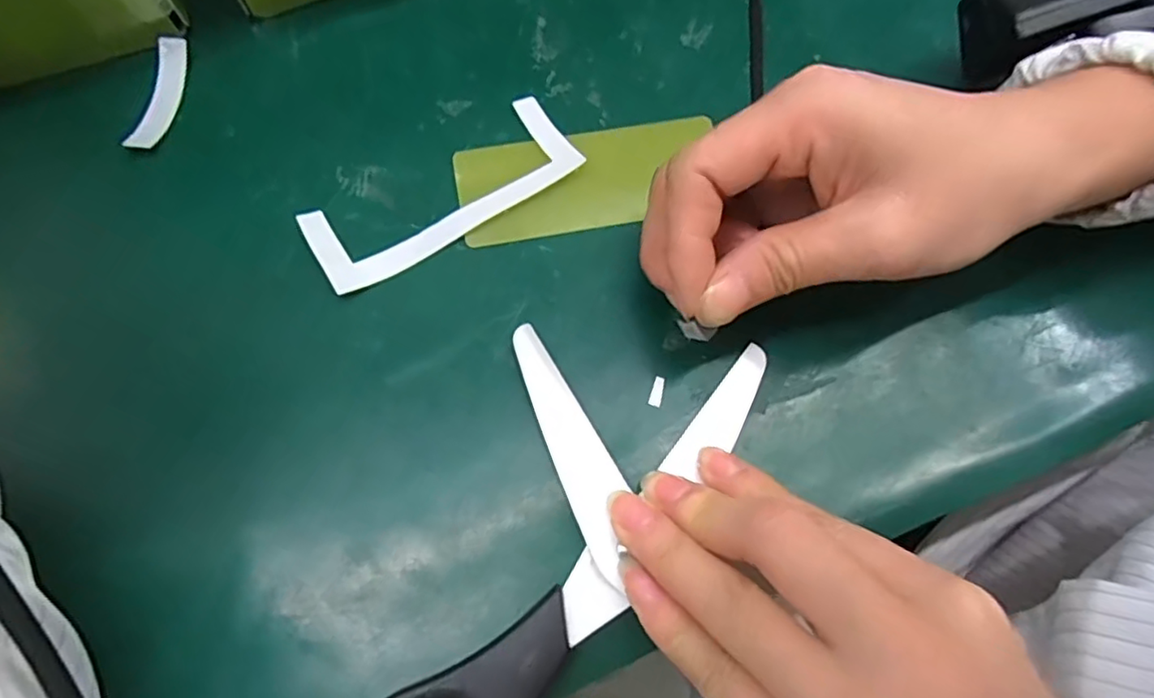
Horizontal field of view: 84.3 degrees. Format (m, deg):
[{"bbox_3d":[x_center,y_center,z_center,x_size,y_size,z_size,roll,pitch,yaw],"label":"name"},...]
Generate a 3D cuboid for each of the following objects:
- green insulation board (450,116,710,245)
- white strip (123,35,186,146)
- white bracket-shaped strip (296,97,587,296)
[{"bbox_3d":[0.003,-0.061,0.229,0.091,0.005,0.040,-9,69,-6],"label":"green insulation board"},{"bbox_3d":[-0.153,-0.094,0.234,0.010,0.006,0.048,4,68,-1],"label":"white strip"},{"bbox_3d":[-0.046,-0.055,0.224,0.098,0.006,0.037,-33,73,-14],"label":"white bracket-shaped strip"}]

